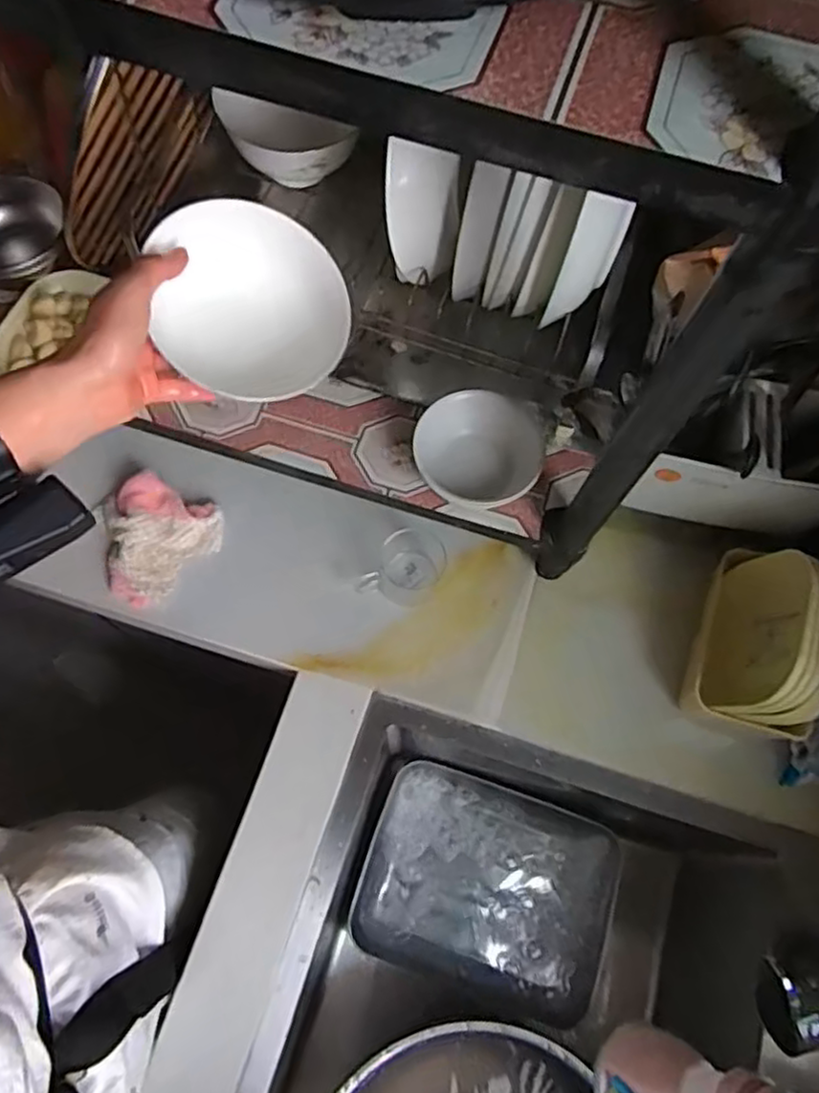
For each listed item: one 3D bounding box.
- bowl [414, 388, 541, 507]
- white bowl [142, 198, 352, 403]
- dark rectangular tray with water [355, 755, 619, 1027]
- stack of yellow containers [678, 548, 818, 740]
[{"bbox_3d":[0.062,-0.085,0.615,0.108,0.047,0.119,17,70,4],"label":"bowl"},{"bbox_3d":[-0.114,-0.178,0.511,0.127,0.133,0.055,-12,30,-9],"label":"white bowl"},{"bbox_3d":[0.081,0.368,0.757,0.256,0.042,0.202,18,70,4],"label":"dark rectangular tray with water"},{"bbox_3d":[0.304,0.083,0.606,0.076,0.158,0.149,21,70,5],"label":"stack of yellow containers"}]

